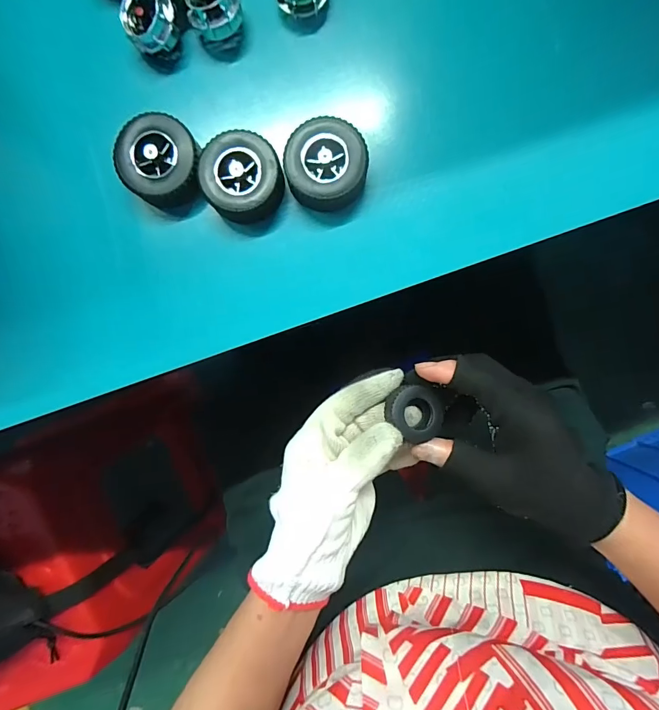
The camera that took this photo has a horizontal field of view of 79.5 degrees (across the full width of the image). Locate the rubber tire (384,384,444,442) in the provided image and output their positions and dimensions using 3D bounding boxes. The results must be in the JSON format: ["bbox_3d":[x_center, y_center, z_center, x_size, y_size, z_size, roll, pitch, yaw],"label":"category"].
[{"bbox_3d":[0.057,0.038,0.266,0.033,0.016,0.035,-40,92,-13],"label":"rubber tire"}]

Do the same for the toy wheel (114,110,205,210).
[{"bbox_3d":[-0.079,-0.091,0.186,0.038,0.014,0.038,0,94,2],"label":"toy wheel"}]

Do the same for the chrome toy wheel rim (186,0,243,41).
[{"bbox_3d":[-0.053,-0.159,0.182,0.023,0.014,0.020,-12,93,3],"label":"chrome toy wheel rim"}]

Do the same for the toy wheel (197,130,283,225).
[{"bbox_3d":[-0.041,-0.084,0.186,0.036,0.015,0.037,0,94,2],"label":"toy wheel"}]

